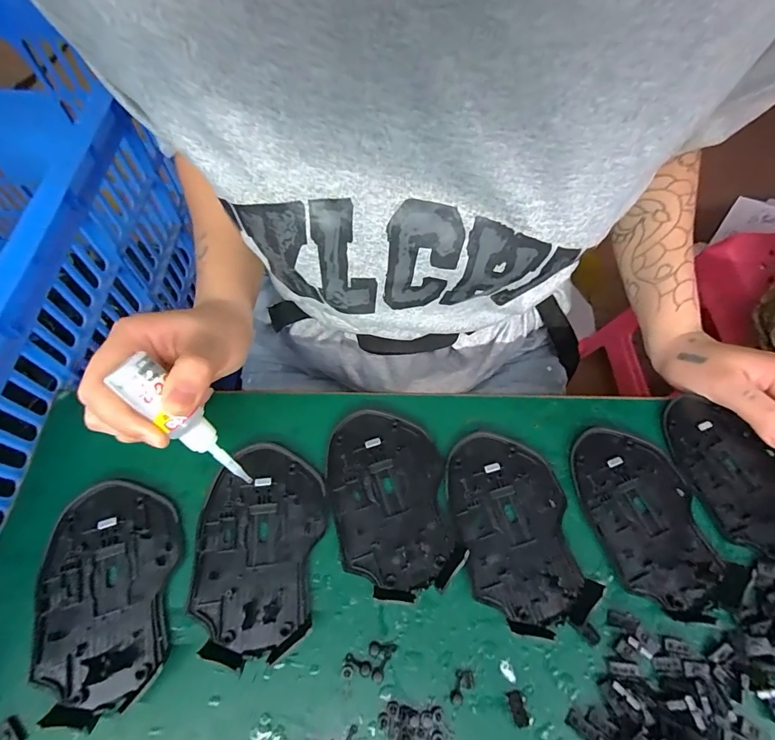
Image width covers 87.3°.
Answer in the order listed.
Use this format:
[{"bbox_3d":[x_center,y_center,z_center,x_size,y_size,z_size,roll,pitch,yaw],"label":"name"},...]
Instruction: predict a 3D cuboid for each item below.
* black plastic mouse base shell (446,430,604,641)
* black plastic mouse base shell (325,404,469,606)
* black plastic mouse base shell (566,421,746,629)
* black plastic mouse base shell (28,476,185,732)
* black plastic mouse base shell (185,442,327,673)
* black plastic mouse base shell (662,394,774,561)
[{"bbox_3d":[0.077,0.092,0.249,0.070,0.009,0.113,-6,61,-6],"label":"black plastic mouse base shell"},{"bbox_3d":[0.001,0.077,0.254,0.071,0.009,0.112,-9,61,-7],"label":"black plastic mouse base shell"},{"bbox_3d":[0.162,0.090,0.255,0.070,0.005,0.112,-12,62,-9],"label":"black plastic mouse base shell"},{"bbox_3d":[-0.156,0.119,0.223,0.071,0.008,0.113,-5,61,-5],"label":"black plastic mouse base shell"},{"bbox_3d":[-0.076,0.100,0.238,0.071,0.009,0.112,3,60,-1],"label":"black plastic mouse base shell"},{"bbox_3d":[0.233,0.070,0.268,0.066,0.011,0.117,-15,62,-10],"label":"black plastic mouse base shell"}]

